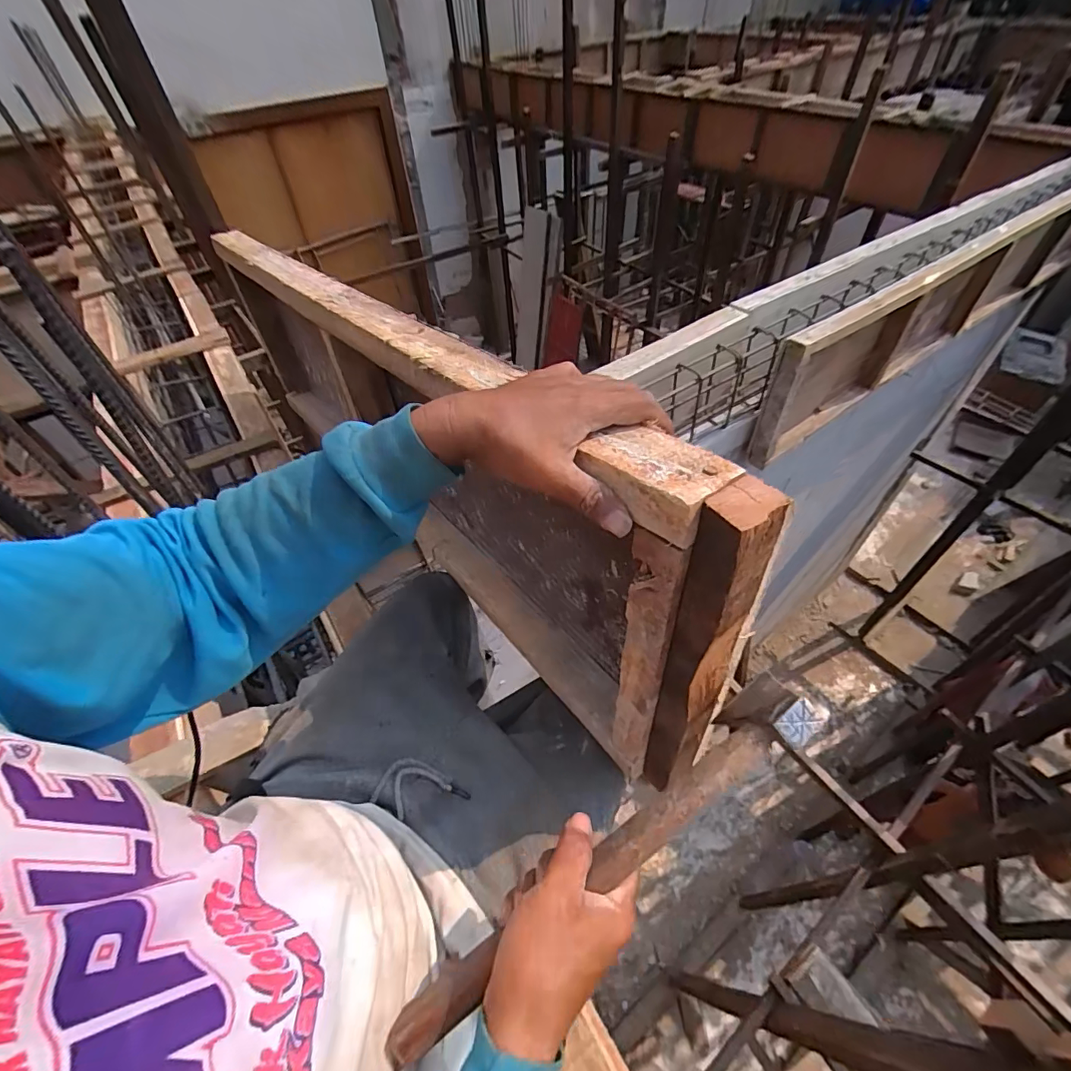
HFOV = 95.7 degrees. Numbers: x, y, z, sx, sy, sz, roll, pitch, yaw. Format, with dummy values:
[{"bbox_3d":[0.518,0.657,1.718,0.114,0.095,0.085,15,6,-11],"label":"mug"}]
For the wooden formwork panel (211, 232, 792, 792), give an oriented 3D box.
[{"bbox_3d":[-0.225,-0.154,0.732,0.074,0.360,1.174,-33,46,-22],"label":"wooden formwork panel"}]

